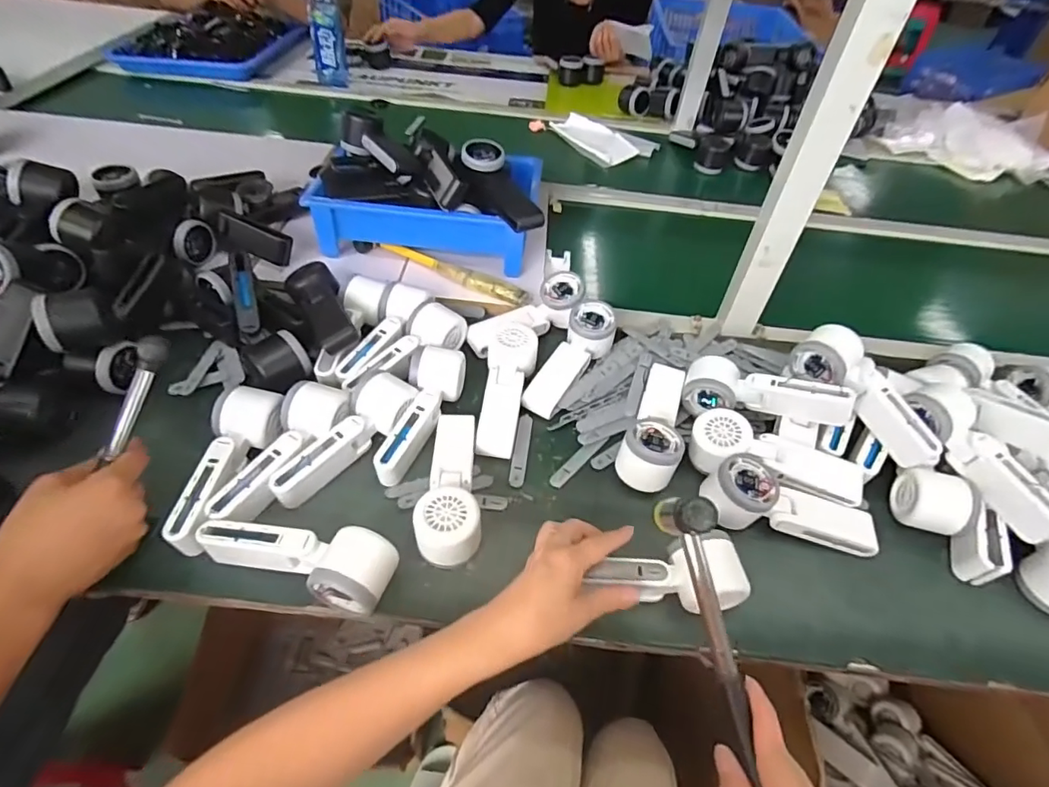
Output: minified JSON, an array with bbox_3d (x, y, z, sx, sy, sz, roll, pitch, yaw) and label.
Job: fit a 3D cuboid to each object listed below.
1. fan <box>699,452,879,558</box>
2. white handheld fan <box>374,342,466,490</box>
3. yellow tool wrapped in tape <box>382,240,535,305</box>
[{"bbox_3d":[0.257,0.106,0.510,0.164,0.054,0.064,9,48,3],"label":"fan"},{"bbox_3d":[-0.112,0.017,0.553,0.054,0.048,0.156,15,49,8],"label":"white handheld fan"},{"bbox_3d":[-0.098,-0.167,0.720,0.237,0.026,0.026,30,52,20],"label":"yellow tool wrapped in tape"}]

